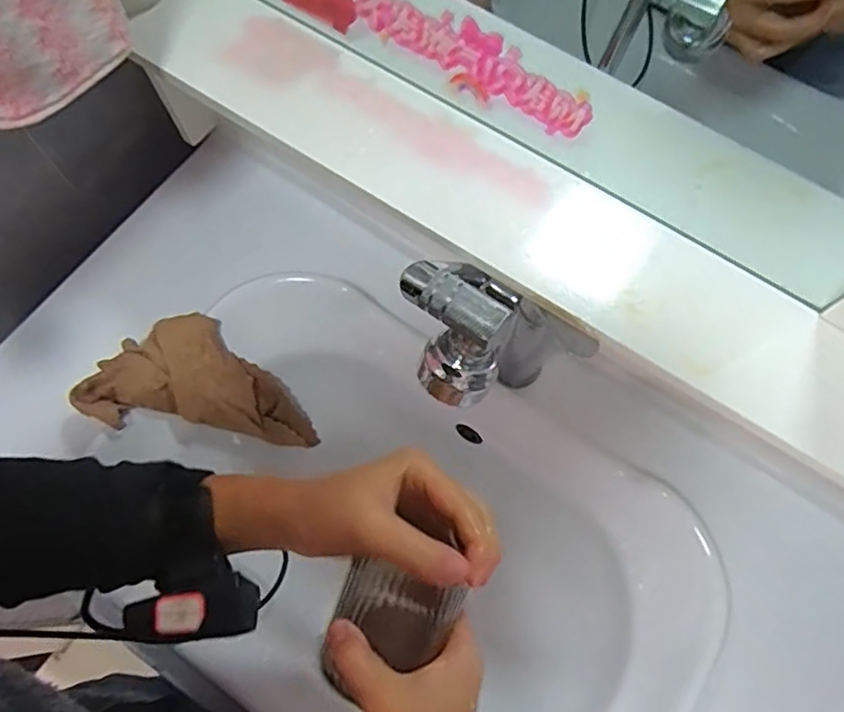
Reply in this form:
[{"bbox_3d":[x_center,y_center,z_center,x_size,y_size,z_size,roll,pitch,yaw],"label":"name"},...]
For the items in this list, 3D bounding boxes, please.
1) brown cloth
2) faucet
[{"bbox_3d":[-0.207,0.041,0.639,0.083,0.234,0.111,-10,62,42],"label":"brown cloth"},{"bbox_3d":[0.016,-0.013,0.369,0.067,0.059,0.062,0,70,-1],"label":"faucet"}]

